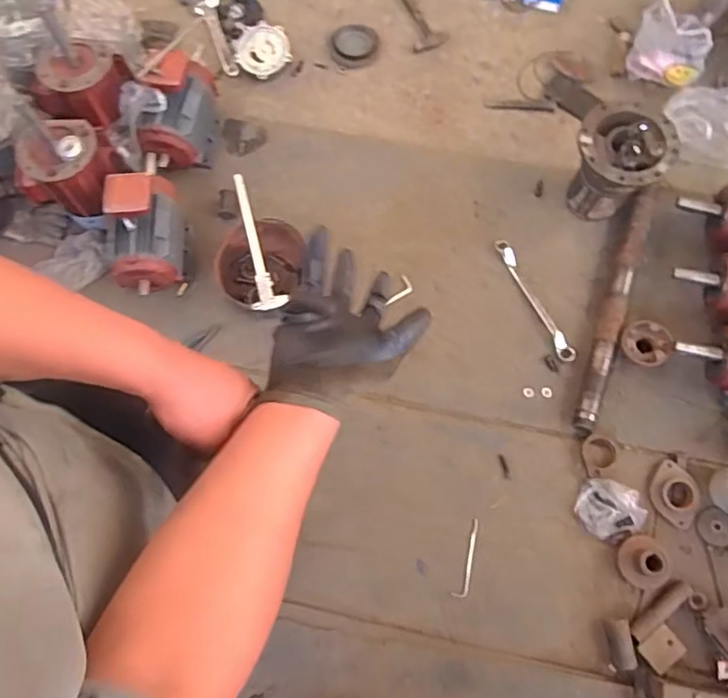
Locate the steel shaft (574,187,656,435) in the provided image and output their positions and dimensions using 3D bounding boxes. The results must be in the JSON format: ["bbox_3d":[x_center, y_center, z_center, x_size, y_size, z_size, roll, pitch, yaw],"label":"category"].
[{"bbox_3d":[0.662,-0.126,1.537,0.069,0.057,0.738,20,75,7],"label":"steel shaft"}]

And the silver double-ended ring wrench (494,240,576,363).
[{"bbox_3d":[0.453,-0.131,1.564,0.042,0.025,0.372,-25,75,-5],"label":"silver double-ended ring wrench"}]

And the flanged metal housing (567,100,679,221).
[{"bbox_3d":[0.645,-0.470,1.543,0.218,0.259,0.215,0,74,1],"label":"flanged metal housing"}]

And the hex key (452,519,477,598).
[{"bbox_3d":[0.248,0.499,1.401,0.033,0.010,0.181,15,72,5],"label":"hex key"}]

